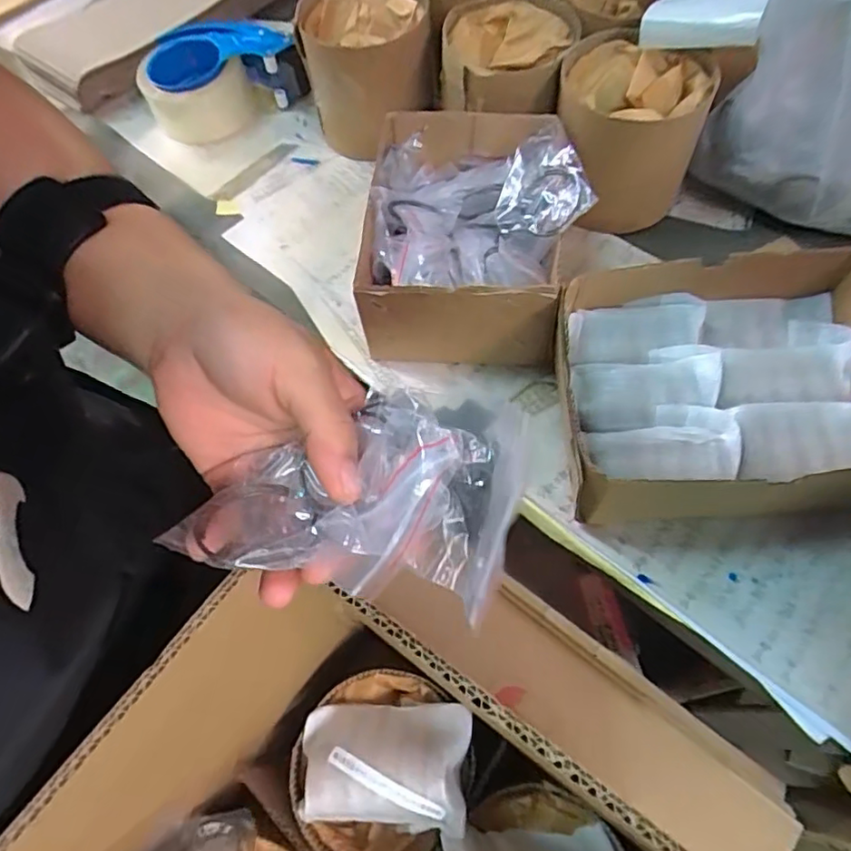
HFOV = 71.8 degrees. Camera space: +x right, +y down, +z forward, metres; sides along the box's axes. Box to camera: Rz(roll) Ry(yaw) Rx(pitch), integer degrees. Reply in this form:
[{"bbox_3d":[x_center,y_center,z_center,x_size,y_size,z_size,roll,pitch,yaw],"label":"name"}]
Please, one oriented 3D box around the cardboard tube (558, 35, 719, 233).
[{"bbox_3d":[0.173,-0.255,0.525,0.120,0.117,0.115,8,66,7],"label":"cardboard tube"}]

